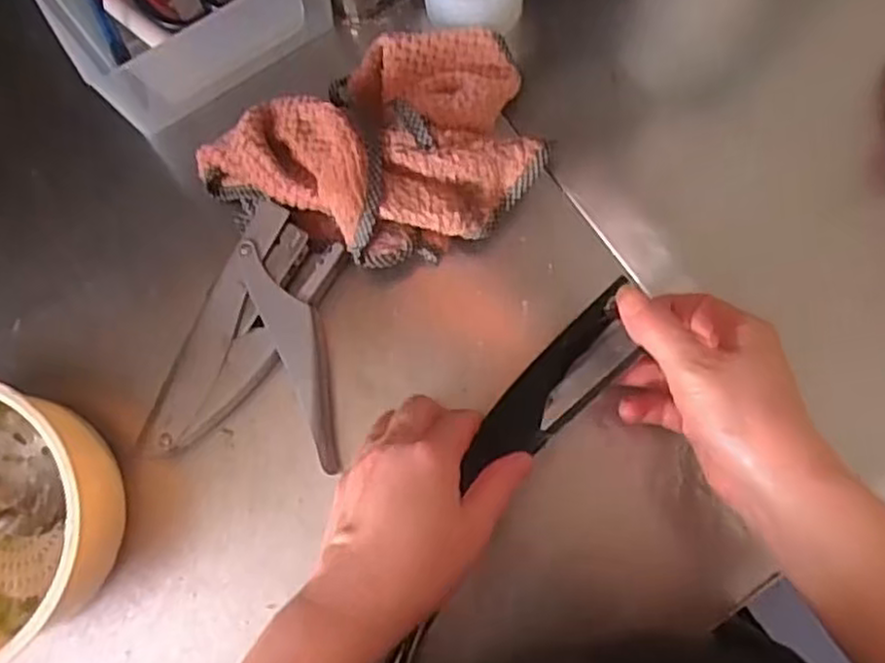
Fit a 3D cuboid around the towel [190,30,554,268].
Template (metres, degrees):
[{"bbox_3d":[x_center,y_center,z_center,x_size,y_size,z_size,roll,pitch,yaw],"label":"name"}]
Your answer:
[{"bbox_3d":[-0.039,-0.100,0.402,0.186,0.053,0.126,-19,82,-3],"label":"towel"}]

